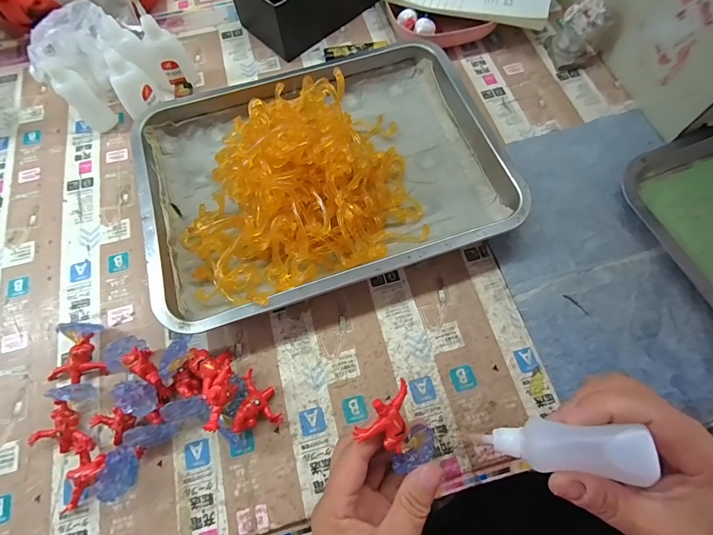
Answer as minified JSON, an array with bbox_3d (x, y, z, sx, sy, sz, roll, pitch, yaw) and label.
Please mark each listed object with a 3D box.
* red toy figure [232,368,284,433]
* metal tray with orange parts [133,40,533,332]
[{"bbox_3d":[-0.081,0.107,0.296,0.035,0.019,0.044,-10,70,-2],"label":"red toy figure"},{"bbox_3d":[-0.036,-0.106,0.348,0.340,0.072,0.260,-19,70,-5],"label":"metal tray with orange parts"}]

